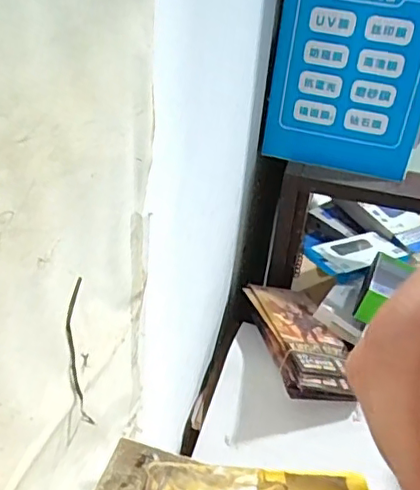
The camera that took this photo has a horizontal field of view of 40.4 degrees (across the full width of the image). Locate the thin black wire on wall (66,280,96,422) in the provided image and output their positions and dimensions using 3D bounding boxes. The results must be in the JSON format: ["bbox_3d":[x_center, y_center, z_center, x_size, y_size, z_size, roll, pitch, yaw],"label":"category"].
[{"bbox_3d":[-0.080,0.072,0.346,0.005,0.107,0.021,8,27,12],"label":"thin black wire on wall"}]

